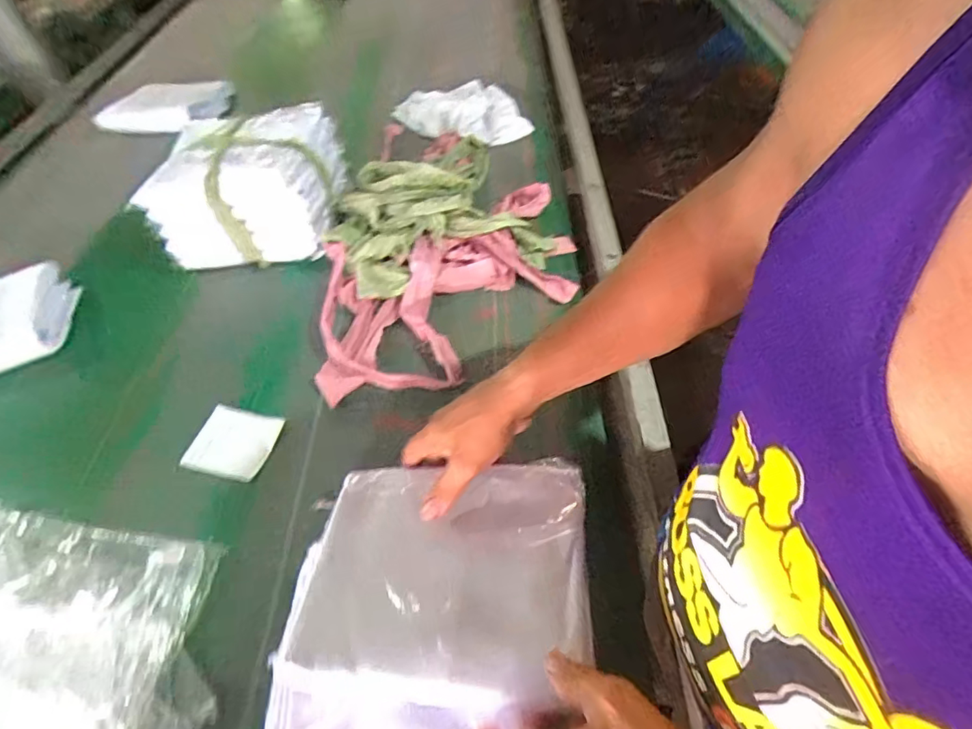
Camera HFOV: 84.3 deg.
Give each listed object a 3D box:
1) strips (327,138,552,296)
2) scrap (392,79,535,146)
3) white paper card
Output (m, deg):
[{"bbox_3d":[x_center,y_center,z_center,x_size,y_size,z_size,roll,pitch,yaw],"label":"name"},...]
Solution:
[{"bbox_3d":[-0.084,-0.238,0.817,0.310,0.083,0.307,-26,52,-13],"label":"strips"},{"bbox_3d":[-0.050,-0.506,1.091,0.226,0.034,0.265,-24,52,-11],"label":"scrap"},{"bbox_3d":[-0.295,0.093,0.634,0.091,0.020,0.083,7,52,13],"label":"white paper card"}]

